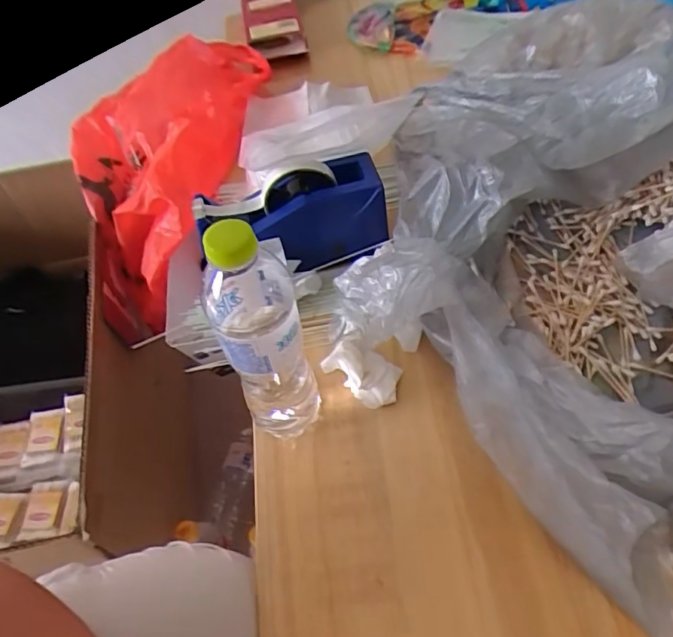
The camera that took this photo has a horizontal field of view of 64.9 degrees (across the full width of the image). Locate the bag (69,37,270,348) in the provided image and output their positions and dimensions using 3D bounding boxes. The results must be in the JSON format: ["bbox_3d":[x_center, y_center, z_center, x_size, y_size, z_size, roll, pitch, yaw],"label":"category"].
[{"bbox_3d":[-0.231,-0.215,0.841,0.324,0.250,0.382,-18,53,-6],"label":"bag"}]

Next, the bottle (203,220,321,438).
[{"bbox_3d":[-0.058,0.018,0.420,0.060,0.240,0.068,-22,53,-9],"label":"bottle"}]

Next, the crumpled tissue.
[{"bbox_3d":[0.028,0.049,0.514,0.053,0.037,0.077,-39,58,-20],"label":"crumpled tissue"}]

